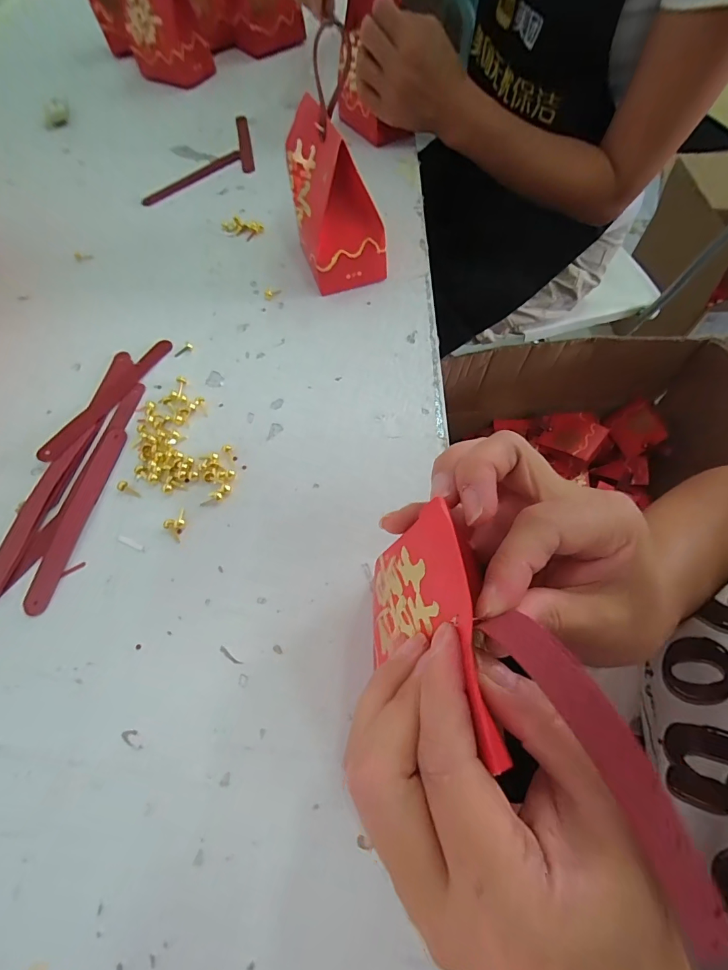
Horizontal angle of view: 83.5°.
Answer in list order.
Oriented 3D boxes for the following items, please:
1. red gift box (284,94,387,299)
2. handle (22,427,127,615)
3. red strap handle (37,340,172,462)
[{"bbox_3d":[-0.024,-0.230,0.334,0.064,0.105,0.081,-14,64,-5],"label":"red gift box"},{"bbox_3d":[-0.191,0.018,0.274,0.017,0.004,0.131,8,64,6],"label":"handle"},{"bbox_3d":[-0.197,-0.069,0.315,0.016,0.009,0.129,27,68,14],"label":"red strap handle"}]

